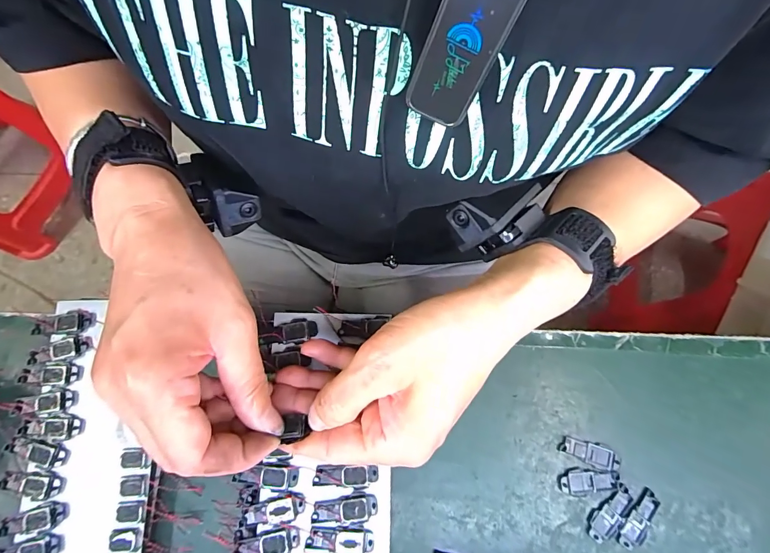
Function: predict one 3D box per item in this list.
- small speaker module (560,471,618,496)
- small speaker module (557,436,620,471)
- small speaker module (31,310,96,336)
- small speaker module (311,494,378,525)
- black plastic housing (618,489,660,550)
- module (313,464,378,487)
[{"bbox_3d":[0.139,0.140,0.263,0.039,0.004,0.014,-3,76,-2],"label":"small speaker module"},{"bbox_3d":[0.142,0.122,0.269,0.040,0.004,0.015,22,77,4],"label":"small speaker module"},{"bbox_3d":[-0.227,0.034,0.272,0.042,0.004,0.014,-15,77,-5],"label":"small speaker module"},{"bbox_3d":[-0.025,0.143,0.236,0.040,0.005,0.014,-7,77,-3],"label":"small speaker module"},{"bbox_3d":[0.170,0.162,0.258,0.015,0.004,0.039,38,79,8],"label":"black plastic housing"},{"bbox_3d":[-0.025,0.124,0.241,0.039,0.005,0.012,0,76,-1],"label":"module"}]

